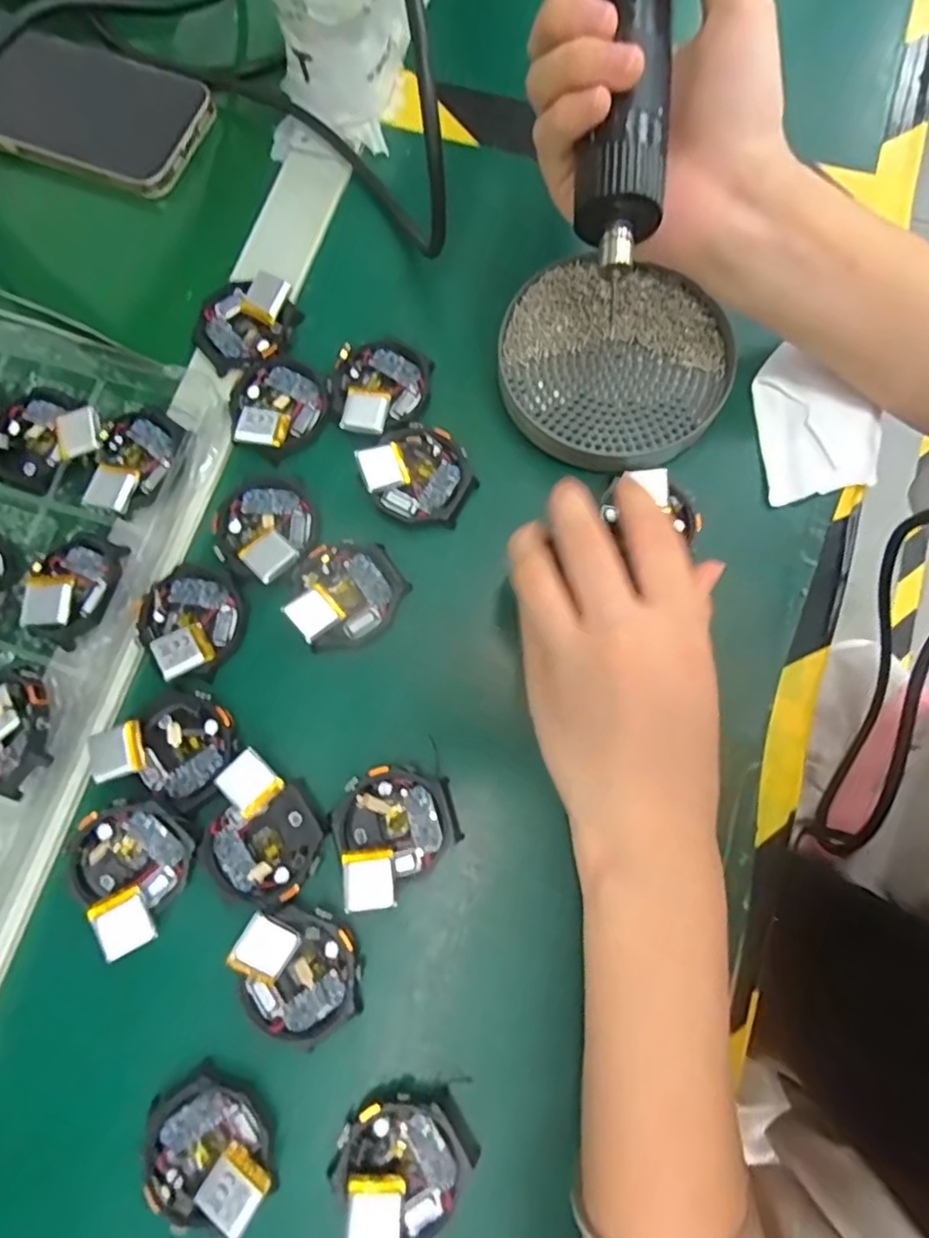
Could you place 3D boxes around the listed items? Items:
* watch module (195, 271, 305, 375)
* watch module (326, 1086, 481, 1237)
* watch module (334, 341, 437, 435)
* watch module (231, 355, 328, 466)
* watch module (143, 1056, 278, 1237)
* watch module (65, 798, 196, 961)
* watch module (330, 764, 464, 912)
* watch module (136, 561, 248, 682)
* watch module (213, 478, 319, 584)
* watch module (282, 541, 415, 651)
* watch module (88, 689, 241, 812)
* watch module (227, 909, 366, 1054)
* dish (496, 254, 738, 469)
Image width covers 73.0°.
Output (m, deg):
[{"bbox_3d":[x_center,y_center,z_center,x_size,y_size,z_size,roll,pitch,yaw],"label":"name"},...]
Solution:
[{"bbox_3d":[-0.112,-0.154,0.321,0.053,0.010,0.048,-24,78,-4],"label":"watch module"},{"bbox_3d":[-0.024,0.213,0.244,0.054,0.015,0.048,-34,79,-6],"label":"watch module"},{"bbox_3d":[-0.040,-0.116,0.312,0.047,0.009,0.053,-7,77,0],"label":"watch module"},{"bbox_3d":[-0.092,-0.108,0.310,0.048,0.010,0.050,-17,78,-3],"label":"watch module"},{"bbox_3d":[-0.101,0.209,0.245,0.043,0.016,0.052,-37,79,-7],"label":"watch module"},{"bbox_3d":[-0.143,0.105,0.264,0.046,0.017,0.057,22,79,6],"label":"watch module"},{"bbox_3d":[-0.029,0.089,0.267,0.052,0.016,0.050,-19,78,-3],"label":"watch module"},{"bbox_3d":[-0.125,-0.002,0.287,0.048,0.011,0.048,39,81,9],"label":"watch module"},{"bbox_3d":[-0.095,-0.043,0.298,0.045,0.010,0.048,21,79,6],"label":"watch module"},{"bbox_3d":[-0.055,-0.013,0.288,0.052,0.010,0.049,-31,79,-6],"label":"watch module"},{"bbox_3d":[-0.129,0.059,0.275,0.055,0.009,0.048,-36,79,-6],"label":"watch module"},{"bbox_3d":[-0.067,0.146,0.257,0.046,0.015,0.052,-14,78,-2],"label":"watch module"},{"bbox_3d":[0.074,-0.127,0.311,0.112,0.013,0.104,0,77,1],"label":"dish"}]

